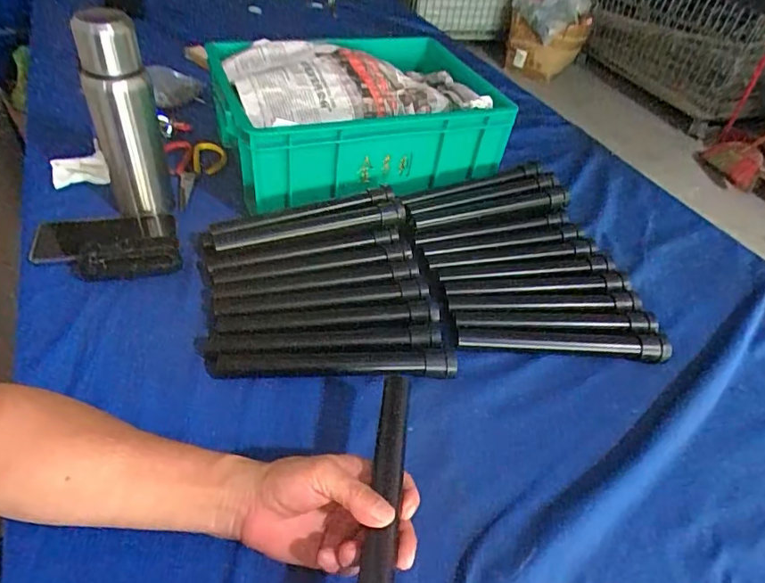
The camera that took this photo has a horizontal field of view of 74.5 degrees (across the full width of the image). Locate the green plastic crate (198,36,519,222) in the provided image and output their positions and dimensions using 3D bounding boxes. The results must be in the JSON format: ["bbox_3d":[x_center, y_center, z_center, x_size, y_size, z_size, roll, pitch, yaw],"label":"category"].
[{"bbox_3d":[-0.037,-0.275,0.772,0.398,0.143,0.259,-15,48,-22],"label":"green plastic crate"}]

